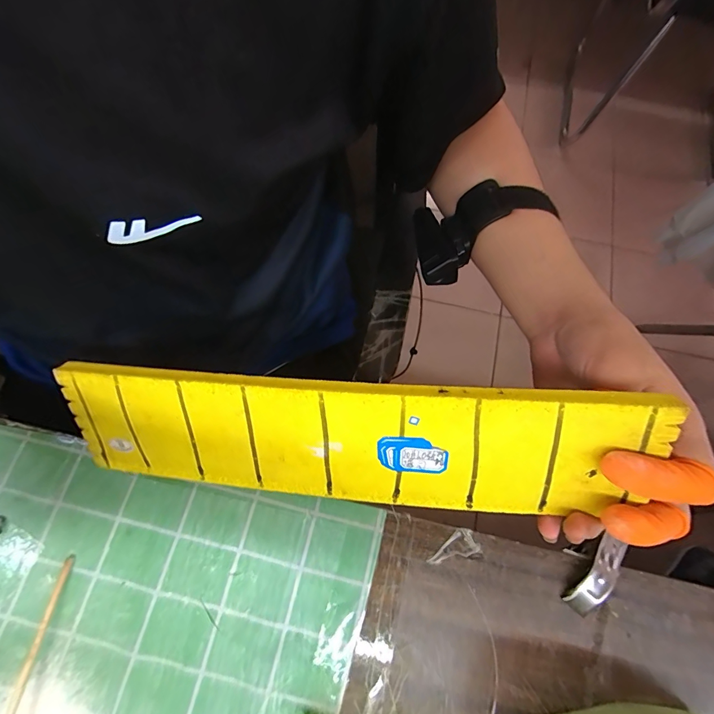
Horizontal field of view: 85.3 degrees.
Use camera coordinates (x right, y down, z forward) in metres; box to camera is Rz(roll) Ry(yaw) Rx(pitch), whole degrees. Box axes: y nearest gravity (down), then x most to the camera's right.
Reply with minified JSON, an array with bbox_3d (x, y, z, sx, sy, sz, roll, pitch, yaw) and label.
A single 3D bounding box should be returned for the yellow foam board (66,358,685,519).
[{"bbox_3d":[-0.016,0.050,0.227,0.332,0.081,0.007,4,28,9],"label":"yellow foam board"}]

